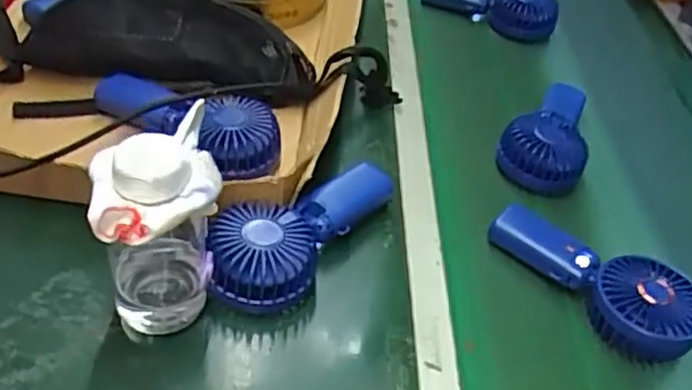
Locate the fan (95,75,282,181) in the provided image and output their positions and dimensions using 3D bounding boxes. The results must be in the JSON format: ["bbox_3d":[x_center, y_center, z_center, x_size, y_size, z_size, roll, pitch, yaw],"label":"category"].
[{"bbox_3d":[-0.149,-0.068,0.602,0.185,0.042,0.085,14,43,2],"label":"fan"}]

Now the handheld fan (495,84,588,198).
[{"bbox_3d":[0.222,-0.066,0.715,0.084,0.050,0.163,25,43,13],"label":"handheld fan"}]

